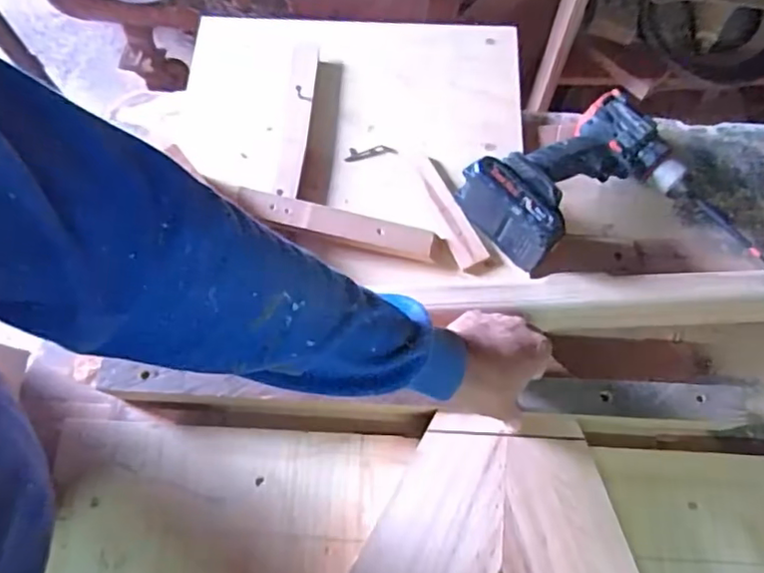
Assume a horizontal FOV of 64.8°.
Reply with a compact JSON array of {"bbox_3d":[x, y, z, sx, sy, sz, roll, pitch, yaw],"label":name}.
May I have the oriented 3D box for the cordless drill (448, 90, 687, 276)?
[{"bbox_3d":[0.212,-0.112,0.655,0.228,0.088,0.135,-32,72,-12],"label":"cordless drill"}]

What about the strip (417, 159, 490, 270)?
[{"bbox_3d":[0.071,-0.085,0.674,0.034,0.012,0.142,-23,69,-8],"label":"strip"}]

